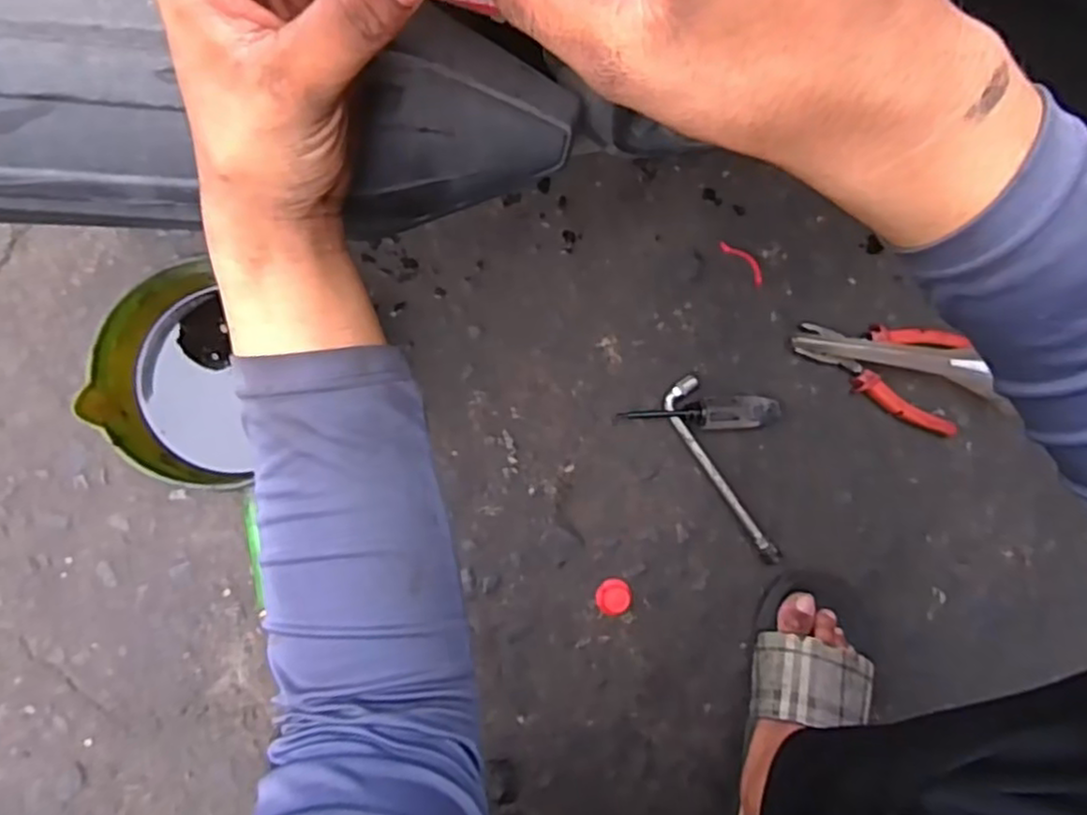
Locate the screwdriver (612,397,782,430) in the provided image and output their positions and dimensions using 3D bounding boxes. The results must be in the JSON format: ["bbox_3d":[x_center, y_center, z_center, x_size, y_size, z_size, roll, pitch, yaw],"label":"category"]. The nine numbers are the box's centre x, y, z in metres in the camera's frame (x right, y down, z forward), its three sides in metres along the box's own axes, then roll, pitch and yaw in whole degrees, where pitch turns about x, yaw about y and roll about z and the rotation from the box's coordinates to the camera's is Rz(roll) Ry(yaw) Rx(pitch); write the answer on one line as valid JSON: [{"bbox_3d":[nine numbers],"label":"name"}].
[{"bbox_3d":[0.148,0.007,0.663,0.149,0.028,0.030,-3,87,-9],"label":"screwdriver"}]

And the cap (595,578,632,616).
[{"bbox_3d":[0.066,0.175,0.648,0.032,0.016,0.031,1,86,-9],"label":"cap"}]

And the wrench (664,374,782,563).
[{"bbox_3d":[0.172,0.063,0.673,0.038,0.018,0.194,-28,91,-10],"label":"wrench"}]

